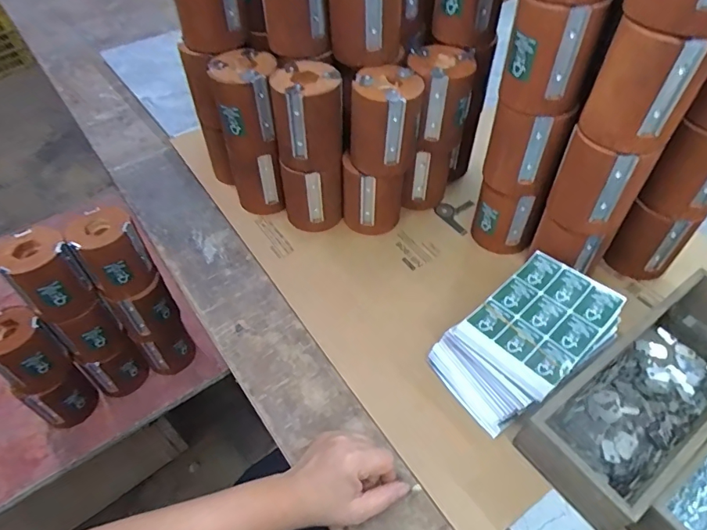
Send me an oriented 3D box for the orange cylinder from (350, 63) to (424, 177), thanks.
[{"bbox_3d":[0.036,-0.167,0.541,0.080,0.100,0.077,9,51,11],"label":"orange cylinder"}]

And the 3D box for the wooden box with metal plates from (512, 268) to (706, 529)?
[{"bbox_3d":[0.293,0.119,0.449,0.283,0.068,0.102,-31,55,-21],"label":"wooden box with metal plates"}]

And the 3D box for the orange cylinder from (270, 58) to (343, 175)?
[{"bbox_3d":[-0.053,-0.173,0.546,0.081,0.100,0.076,-8,50,-4],"label":"orange cylinder"}]

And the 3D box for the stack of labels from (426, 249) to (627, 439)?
[{"bbox_3d":[0.179,0.079,0.490,0.181,0.069,0.116,-31,55,-21],"label":"stack of labels"}]

